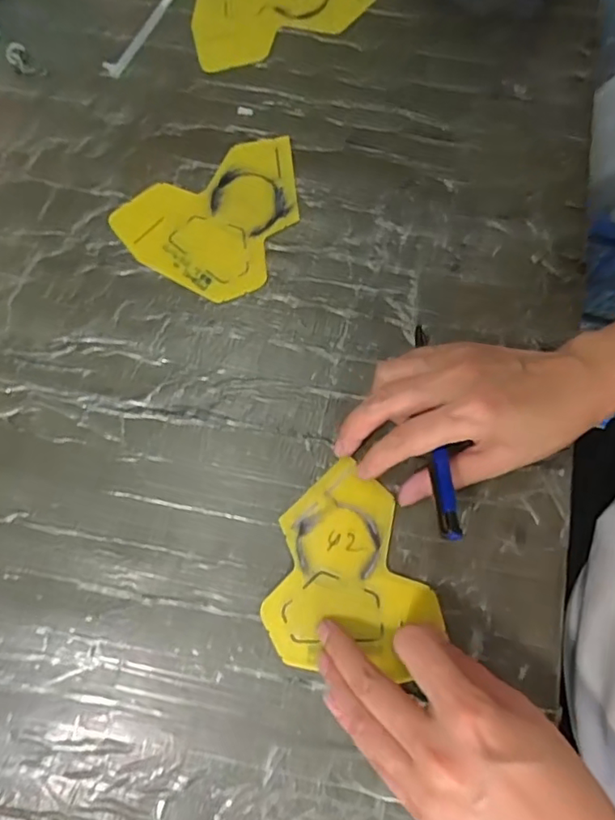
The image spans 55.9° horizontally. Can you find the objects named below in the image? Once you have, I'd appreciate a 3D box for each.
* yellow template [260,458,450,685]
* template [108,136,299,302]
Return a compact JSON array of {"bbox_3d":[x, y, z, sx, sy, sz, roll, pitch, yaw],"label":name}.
[{"bbox_3d":[0.023,0.100,0.338,0.105,0.006,0.105,0,76,0],"label":"yellow template"},{"bbox_3d":[-0.056,-0.125,0.394,0.127,0.006,0.095,-28,78,-7],"label":"template"}]

